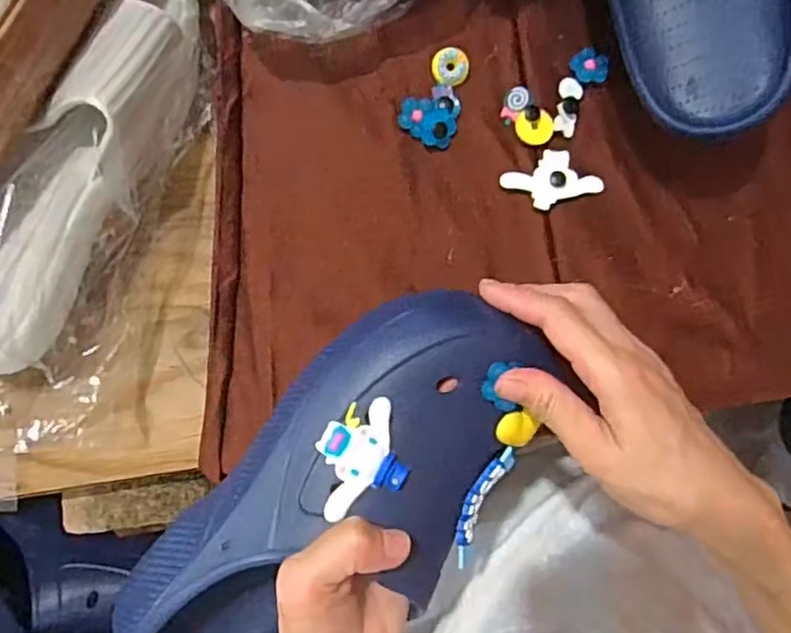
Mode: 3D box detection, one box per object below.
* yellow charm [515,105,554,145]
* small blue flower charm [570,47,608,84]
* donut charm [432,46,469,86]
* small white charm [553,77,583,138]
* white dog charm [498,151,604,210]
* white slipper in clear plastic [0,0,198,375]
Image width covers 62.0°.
[{"bbox_3d":[0.090,-0.122,0.424,0.024,0.006,0.021,36,85,3],"label":"yellow charm"},{"bbox_3d":[0.127,-0.165,0.430,0.023,0.004,0.023,1,82,22],"label":"small blue flower charm"},{"bbox_3d":[0.037,-0.164,0.431,0.024,0.006,0.024,0,84,0],"label":"donut charm"},{"bbox_3d":[0.113,-0.137,0.429,0.016,0.006,0.039,12,84,1],"label":"small white charm"},{"bbox_3d":[0.099,-0.088,0.420,0.058,0.009,0.035,-22,85,-2],"label":"white dog charm"},{"bbox_3d":[-0.180,-0.077,0.379,0.074,0.089,0.238,32,83,4],"label":"white slipper in clear plastic"}]

